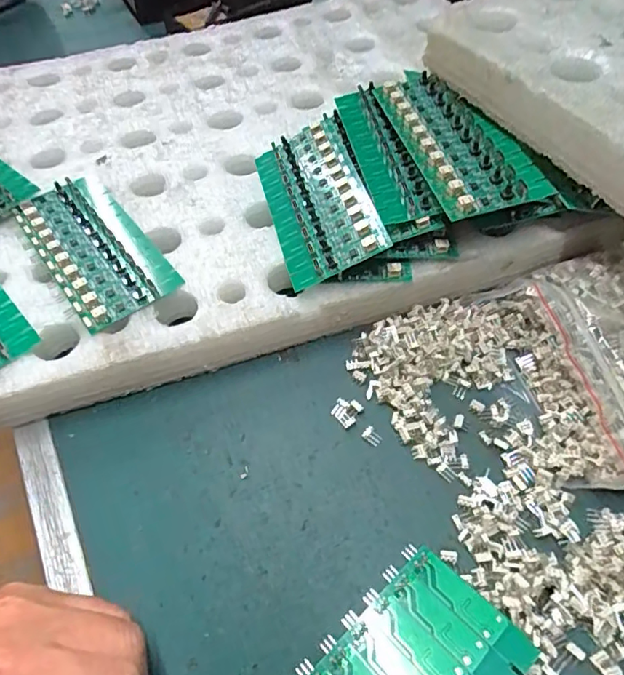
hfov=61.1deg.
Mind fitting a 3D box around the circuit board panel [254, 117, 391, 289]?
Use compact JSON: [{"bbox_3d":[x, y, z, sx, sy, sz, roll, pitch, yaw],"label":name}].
[{"bbox_3d":[0.001,-0.093,0.345,0.063,0.007,0.136,-25,53,11],"label":"circuit board panel"}]

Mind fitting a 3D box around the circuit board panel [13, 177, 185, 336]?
[{"bbox_3d":[-0.142,-0.061,0.342,0.061,0.009,0.131,-33,58,-19],"label":"circuit board panel"}]

